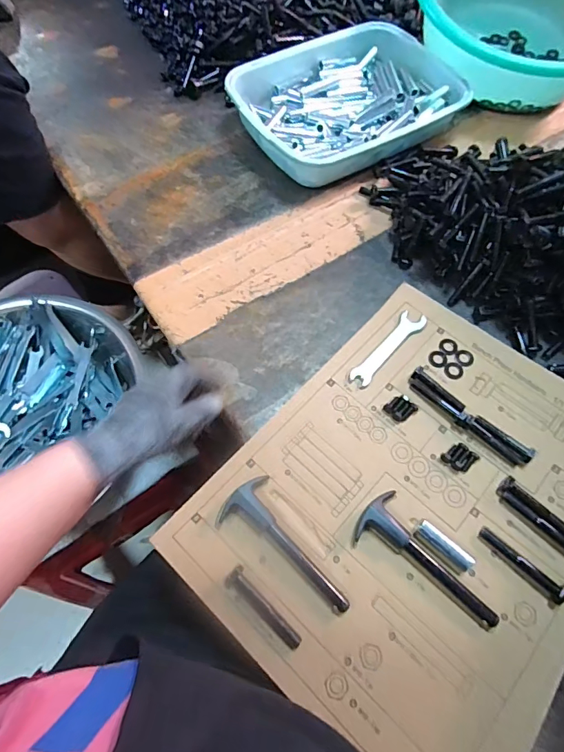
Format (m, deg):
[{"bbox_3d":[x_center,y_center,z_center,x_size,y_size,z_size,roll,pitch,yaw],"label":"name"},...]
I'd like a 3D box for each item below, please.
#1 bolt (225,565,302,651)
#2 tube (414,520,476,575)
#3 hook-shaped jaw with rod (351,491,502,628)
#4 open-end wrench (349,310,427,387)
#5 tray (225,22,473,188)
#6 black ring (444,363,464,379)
[{"bbox_3d":[-0.014,0.188,0.351,0.075,0.010,0.018,38,69,16],"label":"bolt"},{"bbox_3d":[0.139,0.144,0.367,0.051,0.019,0.020,41,70,17],"label":"tube"},{"bbox_3d":[0.122,0.154,0.361,0.128,0.019,0.050,38,70,16],"label":"hook-shaped jaw with rod"},{"bbox_3d":[0.113,-0.031,0.461,0.025,0.005,0.112,41,70,17],"label":"open-end wrench"},{"bbox_3d":[0.101,-0.432,0.660,0.344,0.048,0.253,-28,68,-13],"label":"tray"},{"bbox_3d":[0.180,-0.005,0.453,0.019,0.004,0.020,32,69,17],"label":"black ring"}]

